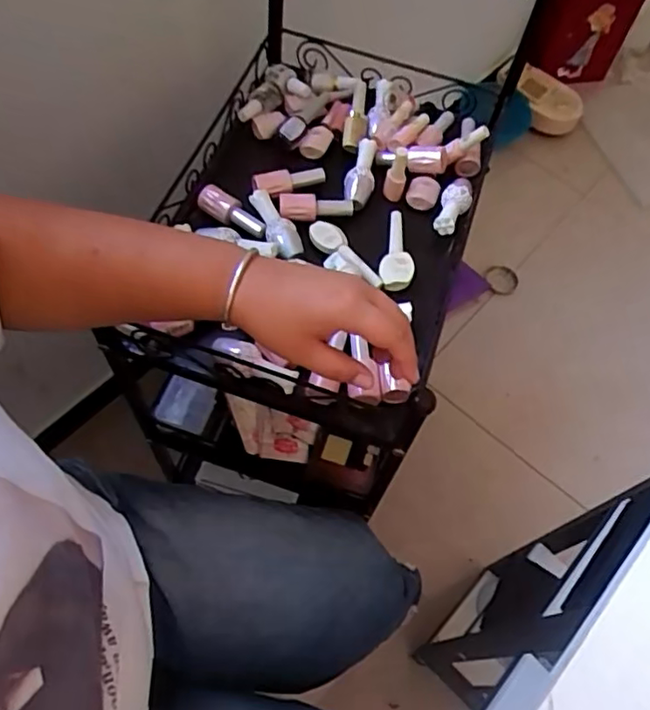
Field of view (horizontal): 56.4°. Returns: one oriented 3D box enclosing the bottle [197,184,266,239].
[{"bbox_3d":[-0.106,-0.165,0.698,0.095,0.023,0.024,29,62,12],"label":"bottle"}]

